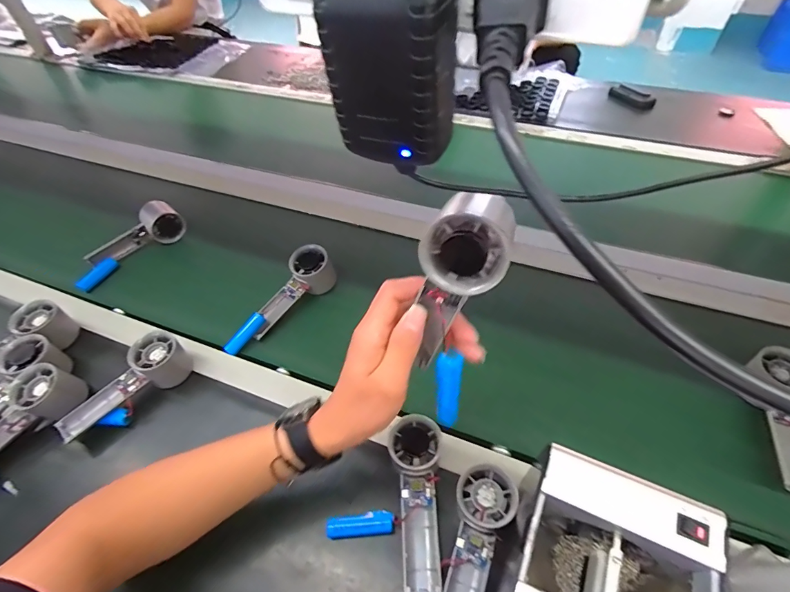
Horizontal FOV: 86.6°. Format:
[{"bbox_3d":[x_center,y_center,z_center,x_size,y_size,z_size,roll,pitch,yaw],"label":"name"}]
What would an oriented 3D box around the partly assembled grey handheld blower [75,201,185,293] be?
[{"bbox_3d":[-0.444,-0.084,0.698,0.053,0.054,0.183,37,71,24],"label":"partly assembled grey handheld blower"}]

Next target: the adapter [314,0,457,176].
[{"bbox_3d":[-0.002,-0.093,0.168,0.053,0.076,0.029,12,51,6],"label":"adapter"}]

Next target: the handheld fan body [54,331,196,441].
[{"bbox_3d":[-0.334,0.108,0.516,0.052,0.050,0.158,39,58,25],"label":"handheld fan body"}]

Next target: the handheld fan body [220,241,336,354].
[{"bbox_3d":[-0.167,0.009,0.611,0.055,0.049,0.192,35,72,23],"label":"handheld fan body"}]

